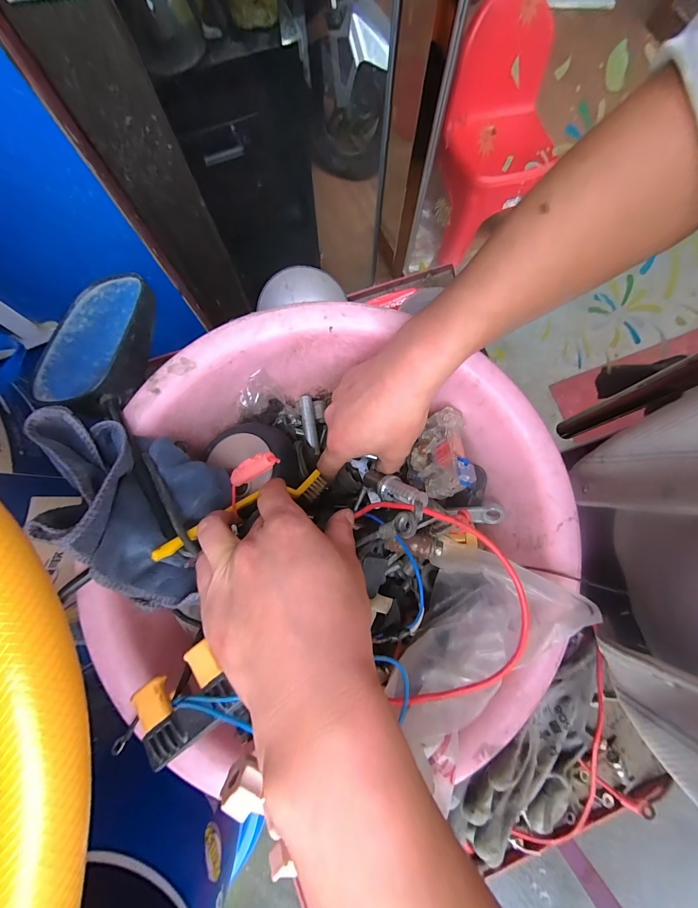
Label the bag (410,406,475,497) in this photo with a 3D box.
[{"bbox_3d":[0.092,0.004,0.330,0.030,0.059,0.079,11,56,-29],"label":"bag"}]

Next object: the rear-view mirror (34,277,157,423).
[{"bbox_3d":[-0.207,-0.090,0.301,0.094,0.040,0.130,3,69,18],"label":"rear-view mirror"}]

